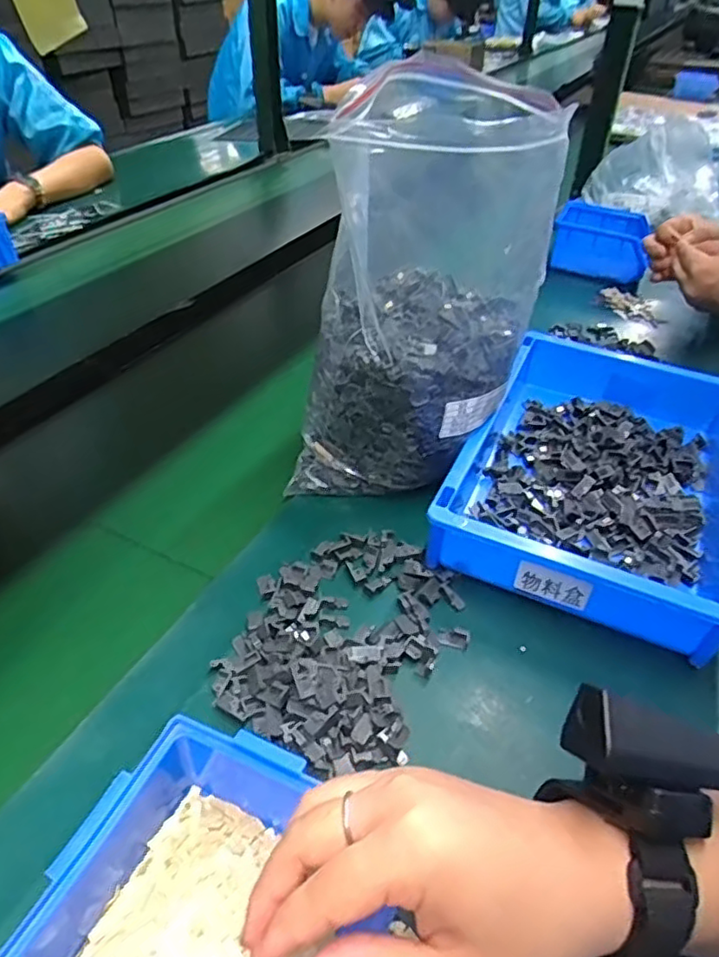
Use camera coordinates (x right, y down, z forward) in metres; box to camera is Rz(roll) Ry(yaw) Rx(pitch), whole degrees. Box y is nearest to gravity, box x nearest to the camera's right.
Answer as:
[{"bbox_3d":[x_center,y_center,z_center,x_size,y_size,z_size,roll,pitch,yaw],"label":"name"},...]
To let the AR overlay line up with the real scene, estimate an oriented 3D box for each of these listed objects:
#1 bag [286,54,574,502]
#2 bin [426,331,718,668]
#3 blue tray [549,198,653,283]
[{"bbox_3d":[0.052,-0.137,0.504,0.163,0.287,0.181,13,42,10],"label":"bag"},{"bbox_3d":[0.205,-0.007,0.542,0.207,0.073,0.312,17,42,18],"label":"bin"},{"bbox_3d":[0.350,-0.340,0.926,0.132,0.072,0.122,16,42,16],"label":"blue tray"}]

